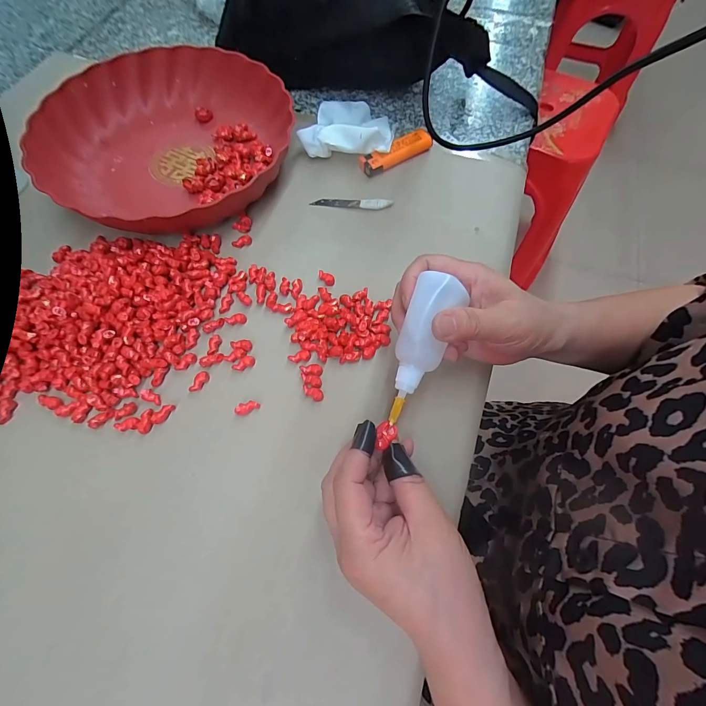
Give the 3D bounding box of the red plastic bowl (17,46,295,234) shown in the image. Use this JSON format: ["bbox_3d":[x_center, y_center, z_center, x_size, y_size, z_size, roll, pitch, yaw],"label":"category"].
[{"bbox_3d":[-0.189,-0.225,0.365,0.233,0.045,0.232,27,70,10],"label":"red plastic bowl"}]

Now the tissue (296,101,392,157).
[{"bbox_3d":[-0.006,-0.251,0.382,0.095,0.036,0.092,3,68,1],"label":"tissue"}]

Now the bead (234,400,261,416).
[{"bbox_3d":[-0.082,0.042,0.271,0.018,0.006,0.010,-16,69,-7],"label":"bead"}]

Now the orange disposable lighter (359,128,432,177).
[{"bbox_3d":[0.047,-0.216,0.377,0.080,0.015,0.030,-33,72,-13],"label":"orange disposable lighter"}]

